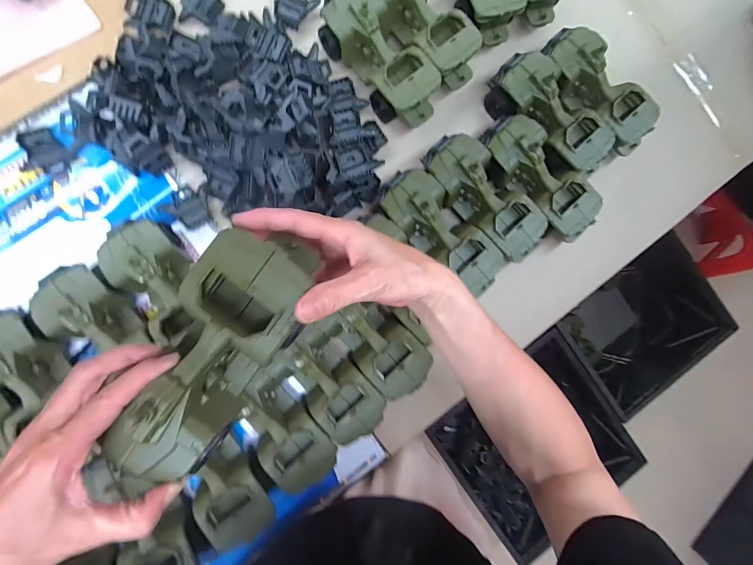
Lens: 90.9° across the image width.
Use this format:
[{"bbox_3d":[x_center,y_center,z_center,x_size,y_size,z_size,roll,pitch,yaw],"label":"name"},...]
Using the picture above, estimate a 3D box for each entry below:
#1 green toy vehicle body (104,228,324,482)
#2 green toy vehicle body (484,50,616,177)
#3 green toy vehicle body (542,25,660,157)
[{"bbox_3d":[-0.106,0.046,0.256,0.076,0.051,0.175,29,86,-2],"label":"green toy vehicle body"},{"bbox_3d":[0.242,-0.234,0.522,0.095,0.067,0.186,-40,93,-7],"label":"green toy vehicle body"},{"bbox_3d":[0.311,-0.269,0.526,0.193,0.064,0.093,39,84,-4],"label":"green toy vehicle body"}]

